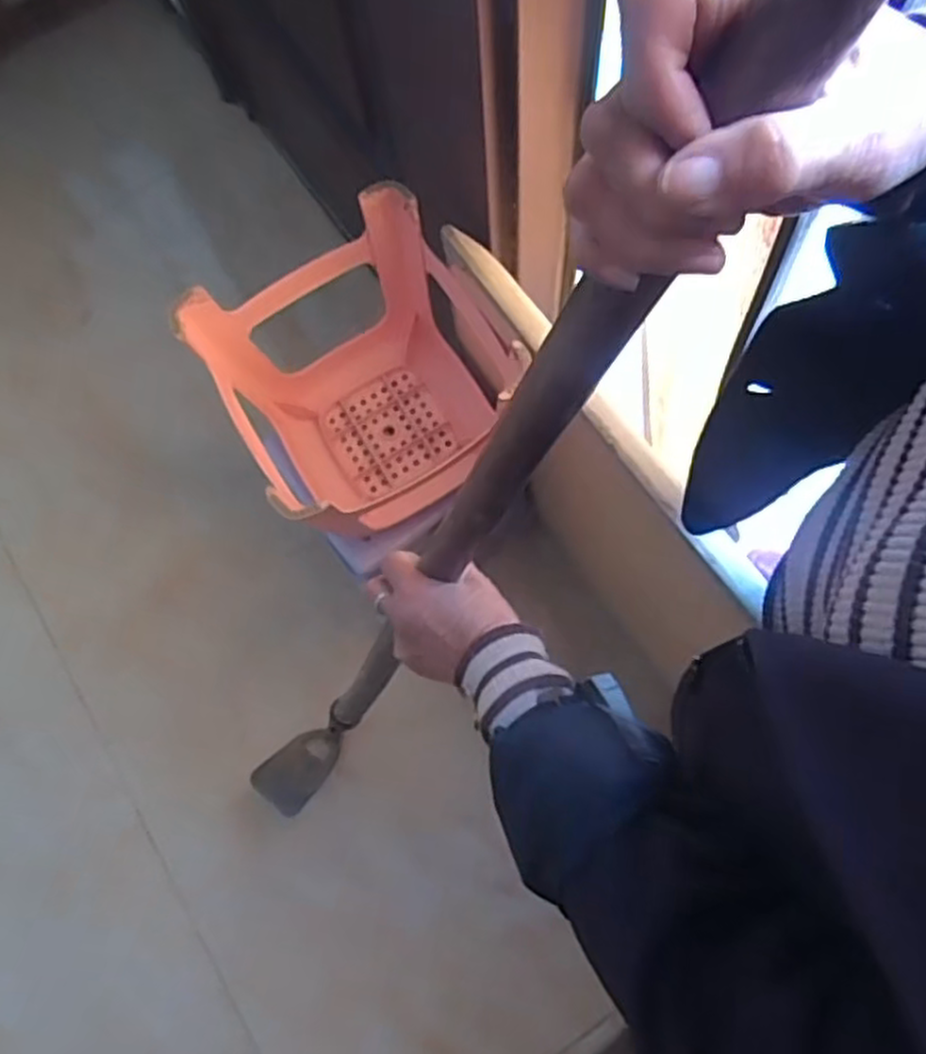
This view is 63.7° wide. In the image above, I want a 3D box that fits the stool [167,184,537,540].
[{"bbox_3d":[-0.116,-0.148,0.841,0.262,0.238,0.267,-29,75,-7],"label":"stool"}]

